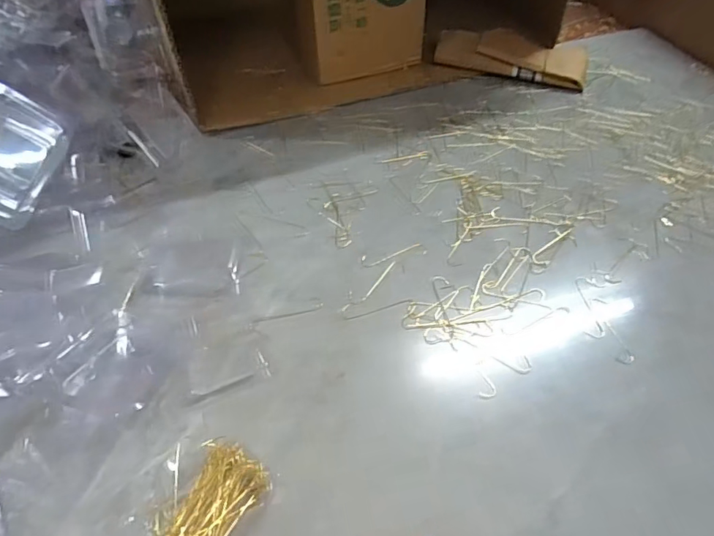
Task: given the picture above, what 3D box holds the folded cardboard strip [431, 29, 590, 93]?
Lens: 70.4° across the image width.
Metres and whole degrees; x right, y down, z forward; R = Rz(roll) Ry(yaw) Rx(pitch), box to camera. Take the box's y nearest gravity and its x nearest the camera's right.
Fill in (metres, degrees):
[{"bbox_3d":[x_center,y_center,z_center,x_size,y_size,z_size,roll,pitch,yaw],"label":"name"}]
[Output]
[{"bbox_3d":[0.209,-0.289,0.679,0.197,0.018,0.073,13,71,3],"label":"folded cardboard strip"}]

